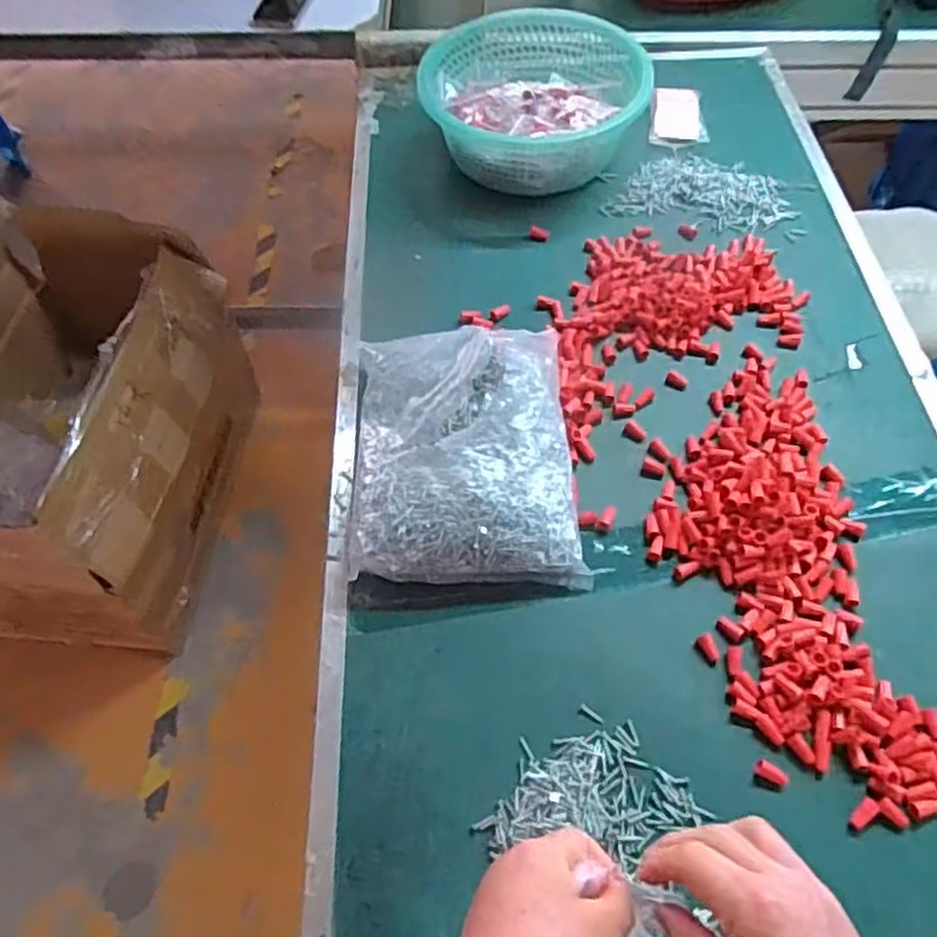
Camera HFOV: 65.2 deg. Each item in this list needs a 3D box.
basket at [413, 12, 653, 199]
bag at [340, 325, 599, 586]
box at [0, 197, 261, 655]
[{"bbox_3d":[0.083,-0.460,0.923,0.259,0.093,0.250,-1,58,1],"label":"basket"},{"bbox_3d":[-0.007,-0.023,0.670,0.201,0.074,0.254,-2,58,0],"label":"bag"},{"bbox_3d":[-0.699,-0.088,1.339,0.451,0.433,0.700,6,58,5],"label":"box"}]

